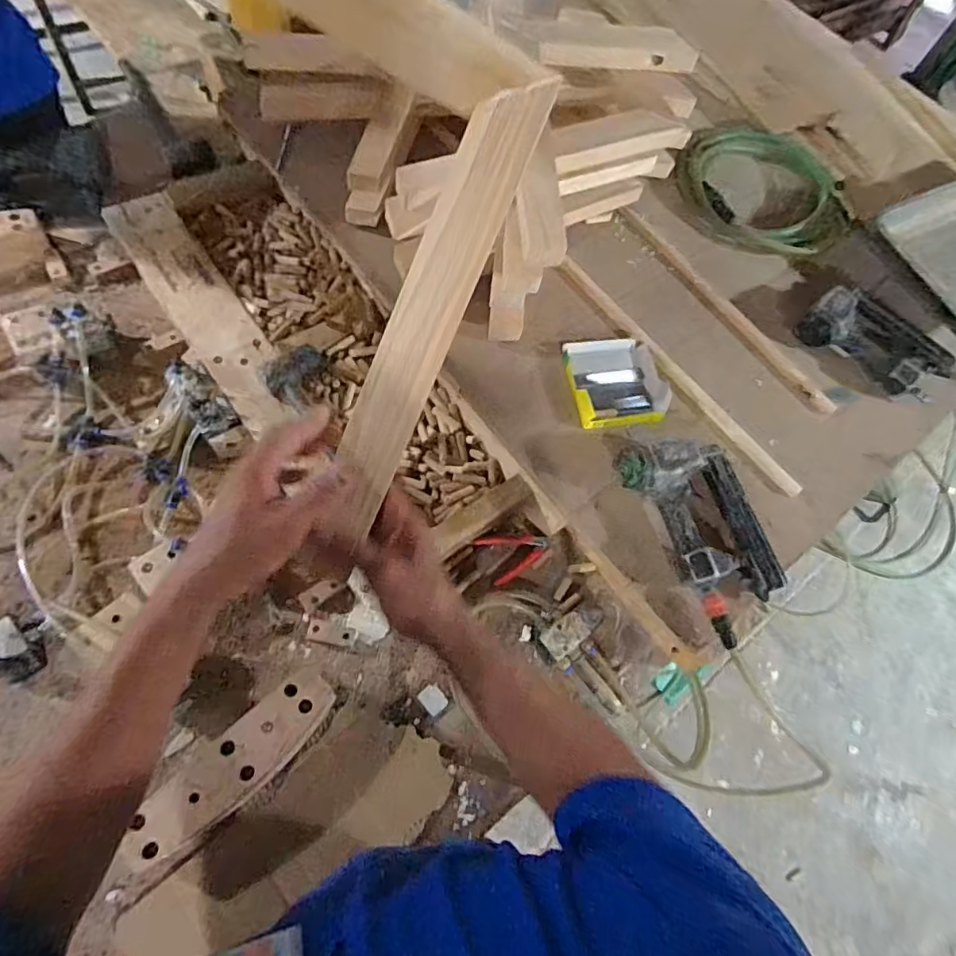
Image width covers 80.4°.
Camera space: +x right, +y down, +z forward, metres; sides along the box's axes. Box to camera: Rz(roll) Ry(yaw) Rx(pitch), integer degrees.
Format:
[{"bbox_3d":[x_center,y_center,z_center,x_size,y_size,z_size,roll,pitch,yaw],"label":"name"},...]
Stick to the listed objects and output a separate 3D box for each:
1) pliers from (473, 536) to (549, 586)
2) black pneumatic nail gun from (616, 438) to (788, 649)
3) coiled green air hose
[{"bbox_3d":[0.056,0.109,0.849,0.097,0.014,0.074,-21,71,-18],"label":"pliers"},{"bbox_3d":[0.313,0.059,0.749,0.153,0.063,0.270,-22,71,-18],"label":"black pneumatic nail gun"},{"bbox_3d":[0.546,-0.561,1.088,0.329,0.049,0.281,24,64,2],"label":"coiled green air hose"}]

